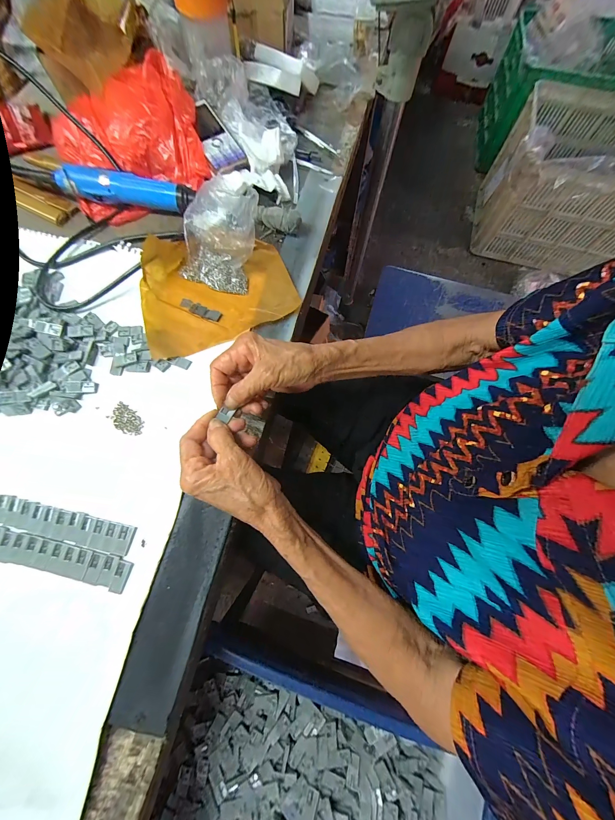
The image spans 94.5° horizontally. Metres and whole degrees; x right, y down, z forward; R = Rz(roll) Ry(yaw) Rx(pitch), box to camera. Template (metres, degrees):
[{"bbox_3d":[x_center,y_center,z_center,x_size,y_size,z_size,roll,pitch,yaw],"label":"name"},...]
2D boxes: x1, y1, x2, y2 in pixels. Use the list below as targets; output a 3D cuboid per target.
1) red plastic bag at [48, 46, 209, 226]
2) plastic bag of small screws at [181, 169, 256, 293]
[{"bbox_3d":[-0.246,-0.396,0.409,0.188,0.062,0.195,-30,74,-8],"label":"red plastic bag"},{"bbox_3d":[-0.113,-0.215,0.349,0.095,0.075,0.088,18,74,7],"label":"plastic bag of small screws"}]

